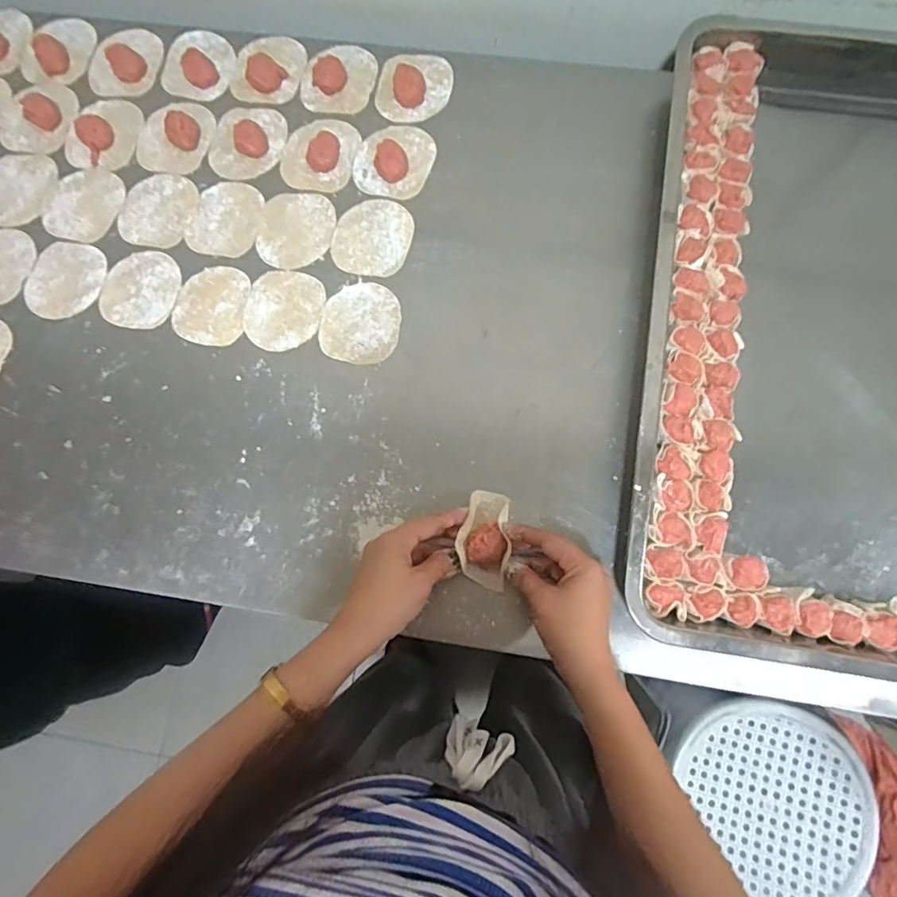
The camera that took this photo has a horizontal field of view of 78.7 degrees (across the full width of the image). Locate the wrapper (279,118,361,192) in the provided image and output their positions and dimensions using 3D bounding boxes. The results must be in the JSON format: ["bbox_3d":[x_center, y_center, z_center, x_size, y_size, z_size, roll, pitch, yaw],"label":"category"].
[{"bbox_3d":[-0.136,-0.312,0.571,0.076,0.017,0.083,0,80,1],"label":"wrapper"}]

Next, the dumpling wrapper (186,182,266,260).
[{"bbox_3d":[-0.230,-0.238,0.569,0.072,0.004,0.085,17,81,4],"label":"dumpling wrapper"}]

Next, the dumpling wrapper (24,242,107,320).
[{"bbox_3d":[-0.394,-0.173,0.563,0.075,0.007,0.083,15,81,3],"label":"dumpling wrapper"}]

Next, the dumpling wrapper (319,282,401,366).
[{"bbox_3d":[-0.086,-0.124,0.538,0.075,0.004,0.082,0,80,1],"label":"dumpling wrapper"}]

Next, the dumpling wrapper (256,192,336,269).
[{"bbox_3d":[-0.156,-0.224,0.562,0.076,0.005,0.084,7,80,2],"label":"dumpling wrapper"}]

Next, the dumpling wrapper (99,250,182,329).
[{"bbox_3d":[-0.312,-0.162,0.558,0.079,0.004,0.082,0,80,1],"label":"dumpling wrapper"}]

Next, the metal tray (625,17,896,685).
[{"bbox_3d":[0.384,-0.117,0.499,0.406,0.059,0.616,9,80,3],"label":"metal tray"}]

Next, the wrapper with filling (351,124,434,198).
[{"bbox_3d":[-0.057,-0.304,0.566,0.078,0.014,0.084,0,80,1],"label":"wrapper with filling"}]

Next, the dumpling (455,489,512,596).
[{"bbox_3d":[0.032,0.080,0.483,0.045,0.028,0.082,11,80,3],"label":"dumpling"}]

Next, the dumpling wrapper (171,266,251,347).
[{"bbox_3d":[-0.238,-0.145,0.549,0.071,0.004,0.084,7,80,2],"label":"dumpling wrapper"}]

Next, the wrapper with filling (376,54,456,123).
[{"bbox_3d":[-0.036,-0.391,0.586,0.077,0.012,0.087,12,80,3],"label":"wrapper with filling"}]

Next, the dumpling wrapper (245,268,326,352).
[{"bbox_3d":[-0.163,-0.138,0.544,0.074,0.004,0.083,10,80,3],"label":"dumpling wrapper"}]

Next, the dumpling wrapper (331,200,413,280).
[{"bbox_3d":[-0.078,-0.214,0.555,0.076,0.004,0.083,0,80,1],"label":"dumpling wrapper"}]

